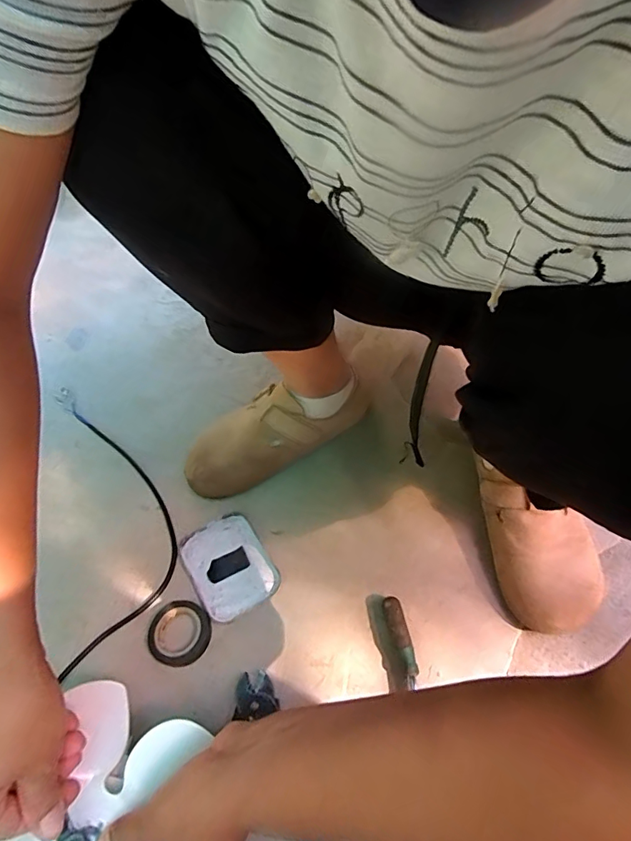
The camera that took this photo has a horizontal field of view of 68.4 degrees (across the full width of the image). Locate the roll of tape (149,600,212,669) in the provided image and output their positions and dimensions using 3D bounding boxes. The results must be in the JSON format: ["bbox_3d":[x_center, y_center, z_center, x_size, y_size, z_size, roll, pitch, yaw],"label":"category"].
[{"bbox_3d":[-0.130,0.203,0.443,0.056,0.016,0.055,0,53,0],"label":"roll of tape"}]

